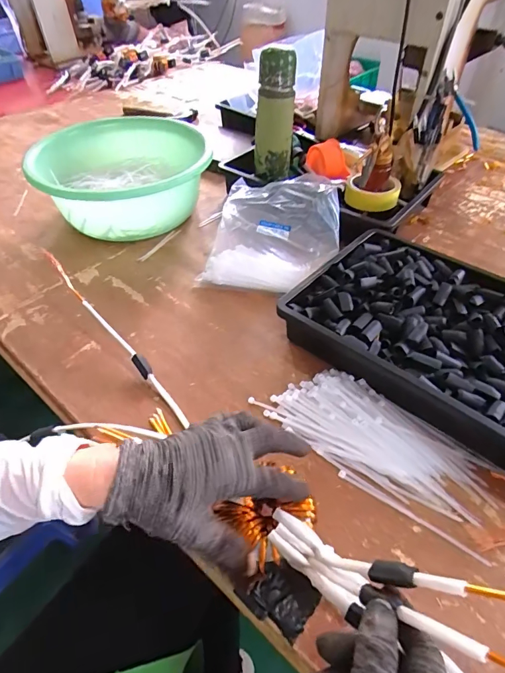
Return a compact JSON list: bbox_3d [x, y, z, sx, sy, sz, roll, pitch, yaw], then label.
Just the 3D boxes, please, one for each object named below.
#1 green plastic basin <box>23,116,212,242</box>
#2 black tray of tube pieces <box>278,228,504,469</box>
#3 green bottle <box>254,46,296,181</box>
[{"bbox_3d":[-0.225,-0.278,0.734,0.277,0.126,0.287,-11,47,-9],"label":"green plastic basin"},{"bbox_3d":[0.237,0.007,0.499,0.360,0.066,0.256,31,54,27],"label":"black tray of tube pieces"},{"bbox_3d":[0.037,-0.383,0.705,0.067,0.183,0.071,5,46,6],"label":"green bottle"}]

